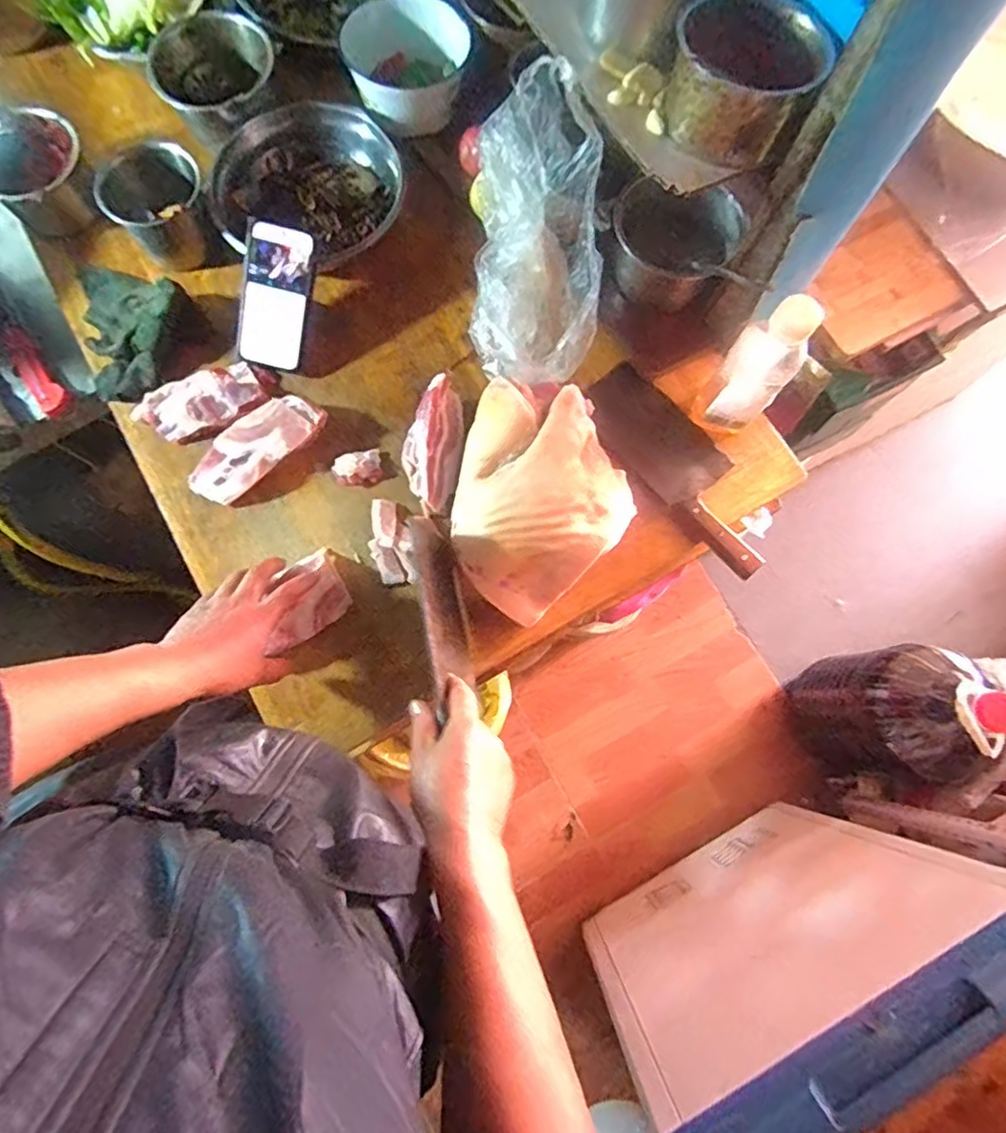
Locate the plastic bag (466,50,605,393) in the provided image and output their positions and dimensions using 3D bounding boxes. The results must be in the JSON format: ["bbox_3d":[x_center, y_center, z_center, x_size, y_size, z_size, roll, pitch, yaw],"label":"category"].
[{"bbox_3d":[0.038,-0.379,0.708,0.142,0.136,0.319,1,103,-1],"label":"plastic bag"}]

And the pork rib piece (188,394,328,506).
[{"bbox_3d":[-0.291,-0.141,0.720,0.167,0.034,0.068,-37,80,-9],"label":"pork rib piece"}]

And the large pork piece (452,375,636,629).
[{"bbox_3d":[0.028,-0.079,0.674,0.214,0.089,0.208,-43,81,-10],"label":"large pork piece"}]

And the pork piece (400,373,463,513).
[{"bbox_3d":[-0.085,-0.145,0.718,0.066,0.038,0.155,8,96,1],"label":"pork piece"}]

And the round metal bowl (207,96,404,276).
[{"bbox_3d":[-0.248,-0.490,0.777,0.241,0.067,0.218,-2,77,-1],"label":"round metal bowl"}]

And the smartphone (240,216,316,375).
[{"bbox_3d":[-0.272,-0.319,0.728,0.070,0.013,0.154,12,108,-7],"label":"smartphone"}]

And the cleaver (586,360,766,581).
[{"bbox_3d":[0.216,-0.125,0.734,0.104,0.024,0.290,-42,81,-9],"label":"cleaver"}]

